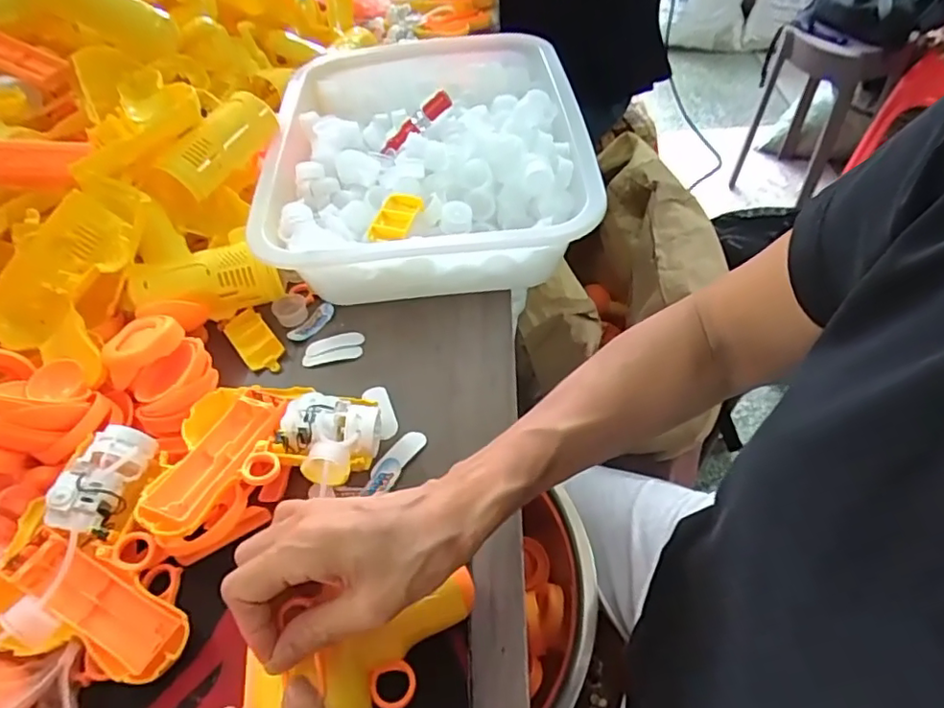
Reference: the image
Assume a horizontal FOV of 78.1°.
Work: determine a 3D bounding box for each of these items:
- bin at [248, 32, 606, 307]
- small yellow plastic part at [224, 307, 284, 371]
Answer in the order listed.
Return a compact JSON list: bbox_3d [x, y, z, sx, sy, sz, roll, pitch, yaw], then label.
[{"bbox_3d":[-0.049,-0.199,0.608,0.287,0.100,0.380,-8,49,0],"label":"bin"},{"bbox_3d":[-0.192,-0.012,0.513,0.033,0.019,0.066,-34,54,-21],"label":"small yellow plastic part"}]

